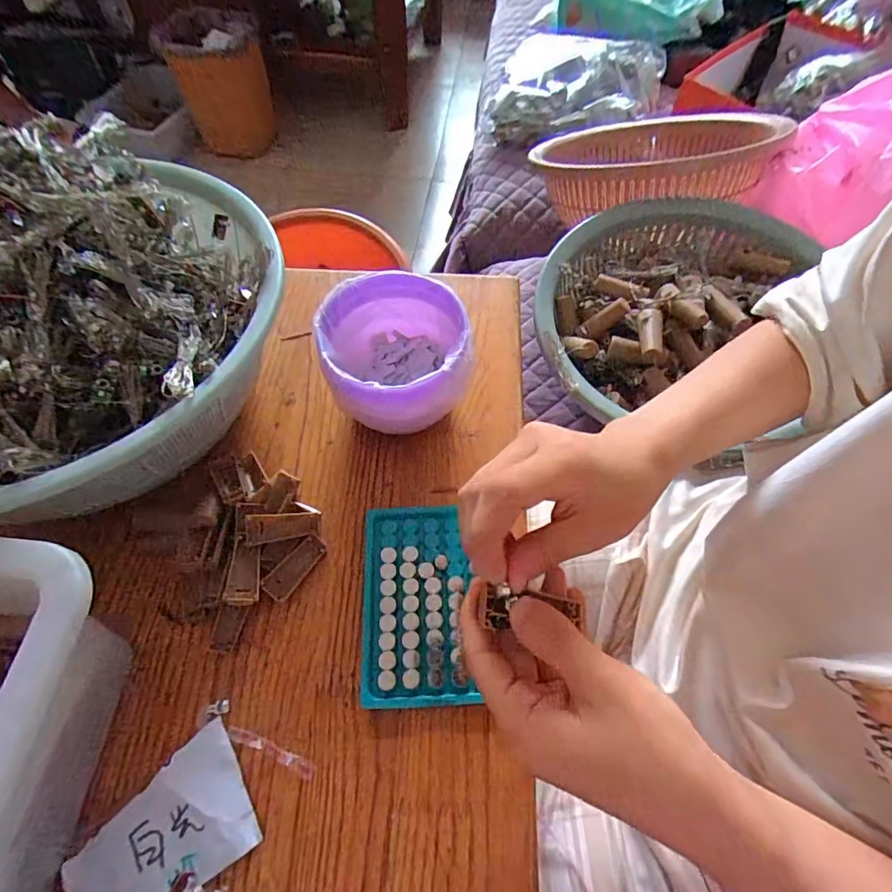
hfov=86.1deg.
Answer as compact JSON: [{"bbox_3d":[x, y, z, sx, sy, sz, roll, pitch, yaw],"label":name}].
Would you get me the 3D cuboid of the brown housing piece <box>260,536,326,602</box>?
[{"bbox_3d":[-0.107,0.086,0.339,0.019,0.004,0.047,43,69,1],"label":"brown housing piece"}]

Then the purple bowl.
[{"bbox_3d":[-0.037,-0.063,0.376,0.102,0.093,0.102,0,59,0],"label":"purple bowl"}]

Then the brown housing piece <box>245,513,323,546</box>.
[{"bbox_3d":[-0.116,0.057,0.343,0.050,0.004,0.020,-5,84,-19],"label":"brown housing piece"}]

